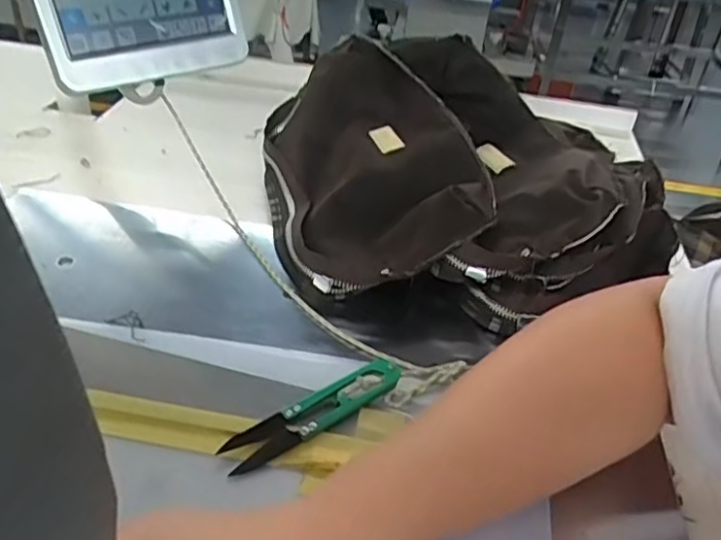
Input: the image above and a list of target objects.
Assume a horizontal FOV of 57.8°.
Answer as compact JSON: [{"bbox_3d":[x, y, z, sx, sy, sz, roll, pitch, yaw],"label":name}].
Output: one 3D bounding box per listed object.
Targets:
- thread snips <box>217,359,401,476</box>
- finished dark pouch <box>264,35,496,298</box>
[{"bbox_3d":[-0.025,0.073,0.346,0.101,0.012,0.027,-22,46,-31],"label":"thread snips"},{"bbox_3d":[0.007,-0.086,0.488,0.146,0.080,0.240,-5,38,-10],"label":"finished dark pouch"}]

